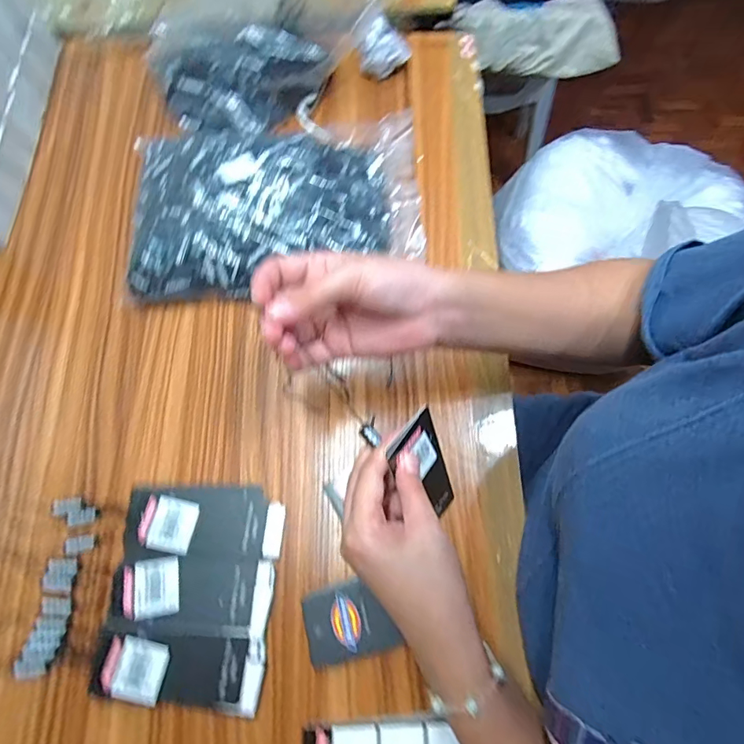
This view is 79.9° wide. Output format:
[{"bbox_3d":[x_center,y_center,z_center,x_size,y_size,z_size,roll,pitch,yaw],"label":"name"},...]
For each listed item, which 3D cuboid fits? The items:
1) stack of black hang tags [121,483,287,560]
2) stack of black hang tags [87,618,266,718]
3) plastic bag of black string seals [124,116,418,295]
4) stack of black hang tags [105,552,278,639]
[{"bbox_3d":[-0.137,0.121,0.364,0.126,0.011,0.056,1,72,1],"label":"stack of black hang tags"},{"bbox_3d":[-0.142,0.218,0.331,0.119,0.013,0.051,8,73,4],"label":"stack of black hang tags"},{"bbox_3d":[-0.090,-0.157,0.424,0.278,0.054,0.171,-8,72,-1],"label":"plastic bag of black string seals"},{"bbox_3d":[-0.139,0.173,0.344,0.118,0.012,0.055,2,72,2],"label":"stack of black hang tags"}]

